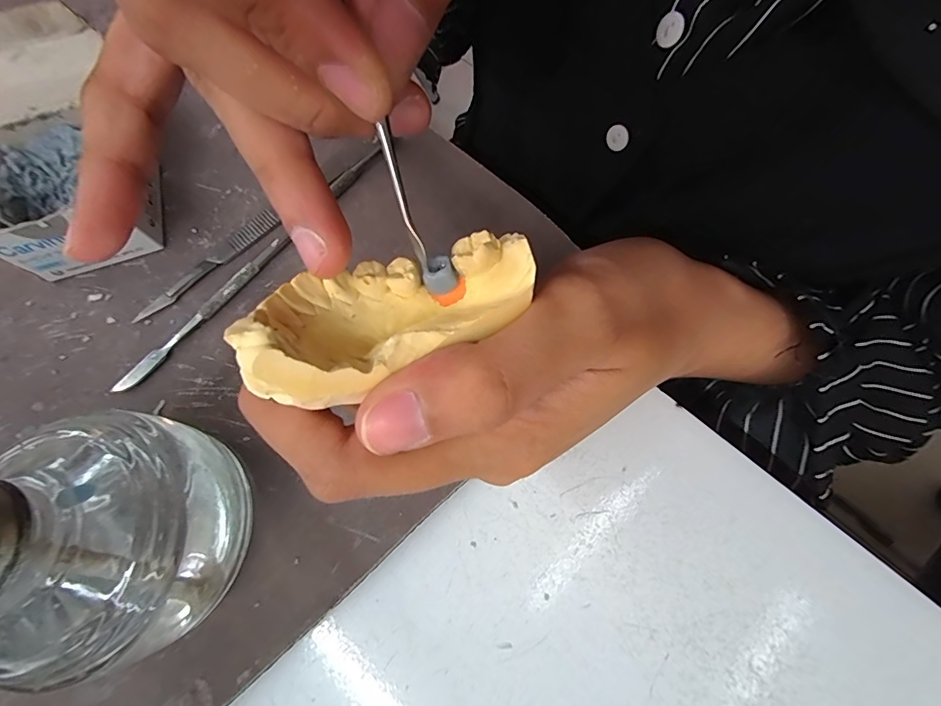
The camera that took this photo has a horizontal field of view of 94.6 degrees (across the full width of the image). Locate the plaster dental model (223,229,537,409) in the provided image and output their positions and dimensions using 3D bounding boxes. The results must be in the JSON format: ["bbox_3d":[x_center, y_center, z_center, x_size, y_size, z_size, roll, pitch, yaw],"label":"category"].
[{"bbox_3d":[-0.016,-0.010,0.093,0.060,0.018,0.028,-23,70,-19],"label":"plaster dental model"}]

